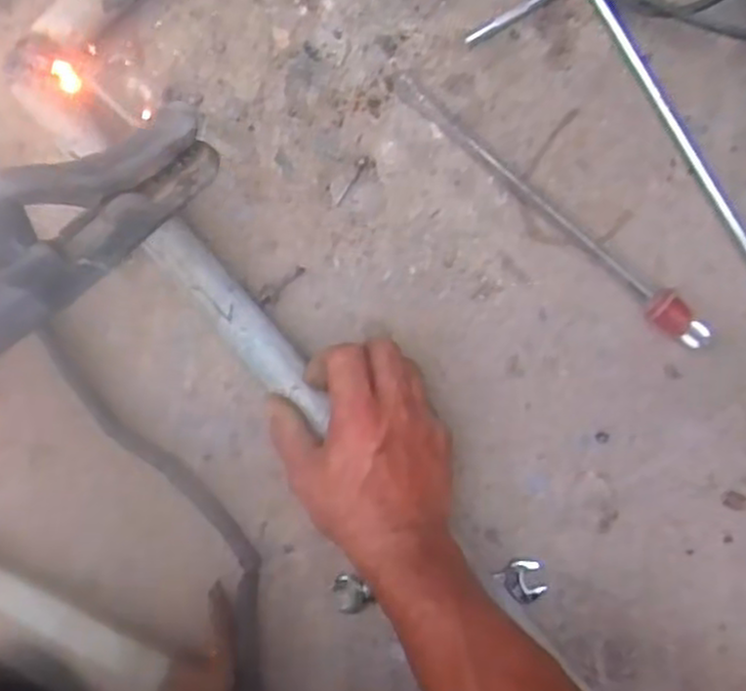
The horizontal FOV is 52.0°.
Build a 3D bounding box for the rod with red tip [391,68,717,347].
[{"bbox_3d":[0.117,-0.089,0.511,0.266,0.025,0.023,41,91,2],"label":"rod with red tip"}]

